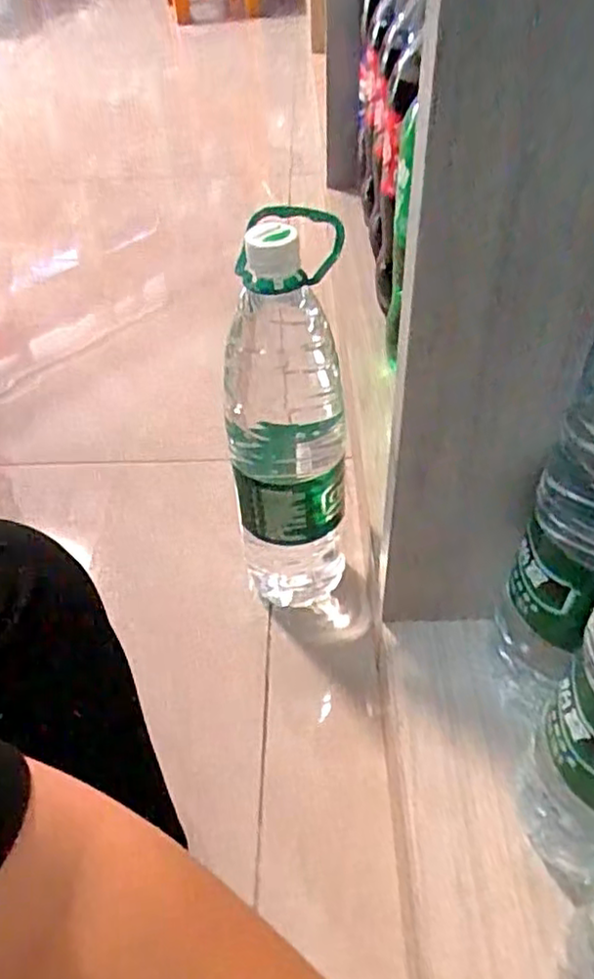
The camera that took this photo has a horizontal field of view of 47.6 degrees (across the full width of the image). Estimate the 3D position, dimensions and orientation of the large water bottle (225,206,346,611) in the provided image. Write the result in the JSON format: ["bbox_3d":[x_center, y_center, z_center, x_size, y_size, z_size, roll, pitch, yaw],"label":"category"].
[{"bbox_3d":[-0.006,-0.034,0.508,0.085,0.319,0.083,3,46,6],"label":"large water bottle"}]

